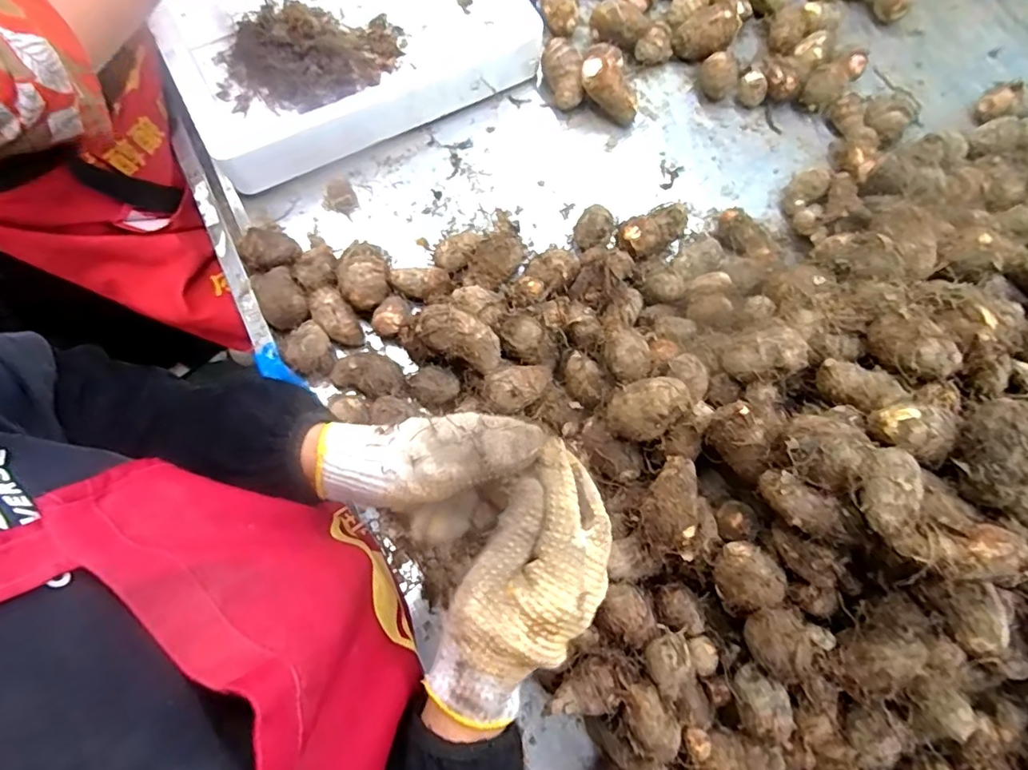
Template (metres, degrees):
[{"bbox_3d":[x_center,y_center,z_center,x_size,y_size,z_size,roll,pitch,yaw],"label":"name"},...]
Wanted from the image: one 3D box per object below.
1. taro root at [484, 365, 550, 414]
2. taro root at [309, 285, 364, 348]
[{"bbox_3d":[0.004,-0.002,0.490,0.065,0.029,0.041,-35,80,-9],"label":"taro root"},{"bbox_3d":[-0.179,-0.067,0.533,0.034,0.031,0.060,-34,79,-9],"label":"taro root"}]

